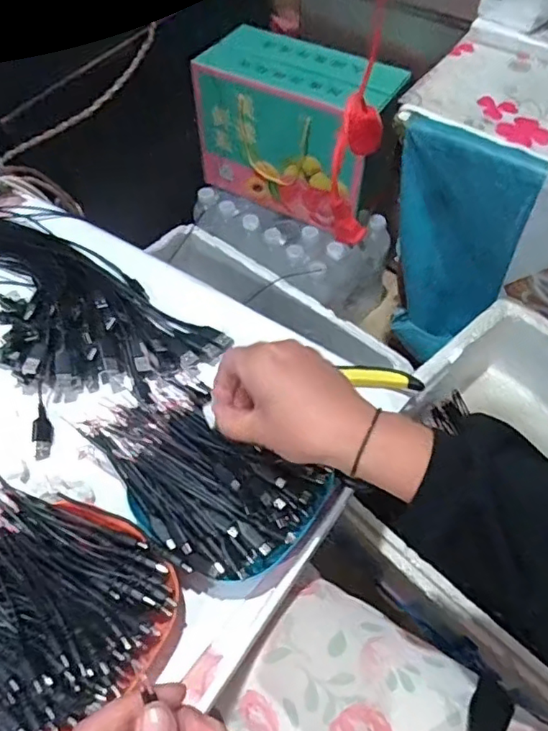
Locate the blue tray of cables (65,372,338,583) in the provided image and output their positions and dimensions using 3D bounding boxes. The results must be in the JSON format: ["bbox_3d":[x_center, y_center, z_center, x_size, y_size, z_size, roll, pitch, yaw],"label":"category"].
[{"bbox_3d":[-0.059,0.082,0.438,0.179,0.044,0.126,33,61,20],"label":"blue tray of cables"}]

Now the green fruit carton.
[{"bbox_3d":[0.049,-0.427,1.035,0.323,0.238,0.189,29,60,19],"label":"green fruit carton"}]

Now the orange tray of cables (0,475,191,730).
[{"bbox_3d":[-0.160,0.151,0.390,0.179,0.062,0.136,34,62,21],"label":"orange tray of cables"}]

